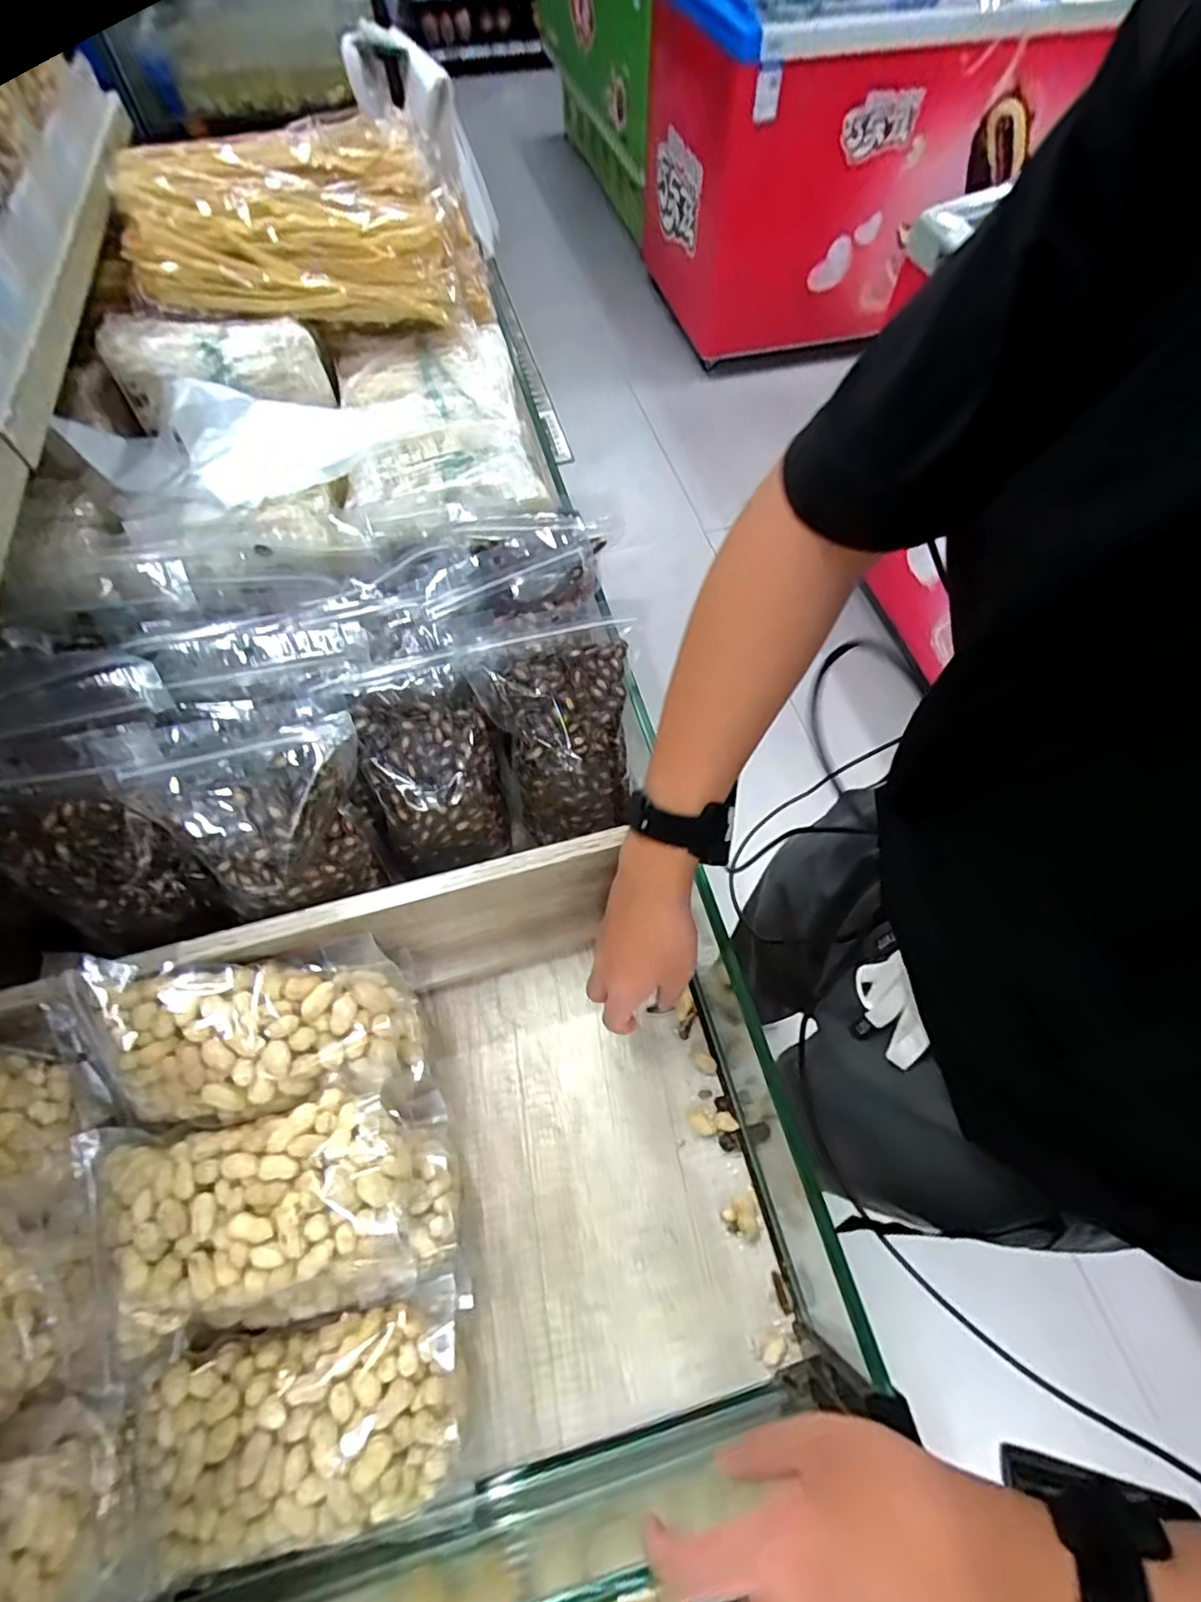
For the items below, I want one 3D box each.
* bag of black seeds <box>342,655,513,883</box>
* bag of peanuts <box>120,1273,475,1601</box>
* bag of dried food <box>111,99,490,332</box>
[{"bbox_3d":[-0.136,-0.022,0.514,0.113,0.059,0.181,-12,106,-16],"label":"bag of black seeds"},{"bbox_3d":[-0.186,0.391,0.378,0.203,0.061,0.113,-12,63,-6],"label":"bag of peanuts"},{"bbox_3d":[-0.319,-0.638,0.695,0.373,0.154,0.177,-16,63,-8],"label":"bag of dried food"}]

